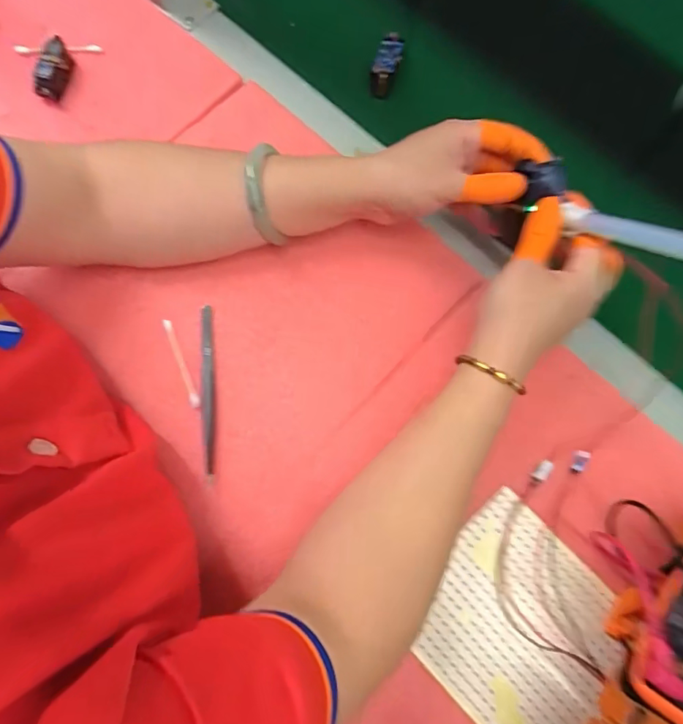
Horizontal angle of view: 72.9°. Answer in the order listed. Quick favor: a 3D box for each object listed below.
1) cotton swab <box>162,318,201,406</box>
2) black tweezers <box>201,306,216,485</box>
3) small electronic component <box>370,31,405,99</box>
[{"bbox_3d":[-0.121,0.001,0.347,0.007,0.004,0.070,-21,77,-6],"label":"cotton swab"},{"bbox_3d":[-0.100,0.022,0.344,0.010,0.008,0.129,-5,76,-2],"label":"black tweezers"},{"bbox_3d":[0.041,-0.271,0.417,0.020,0.020,0.055,21,90,4],"label":"small electronic component"}]

